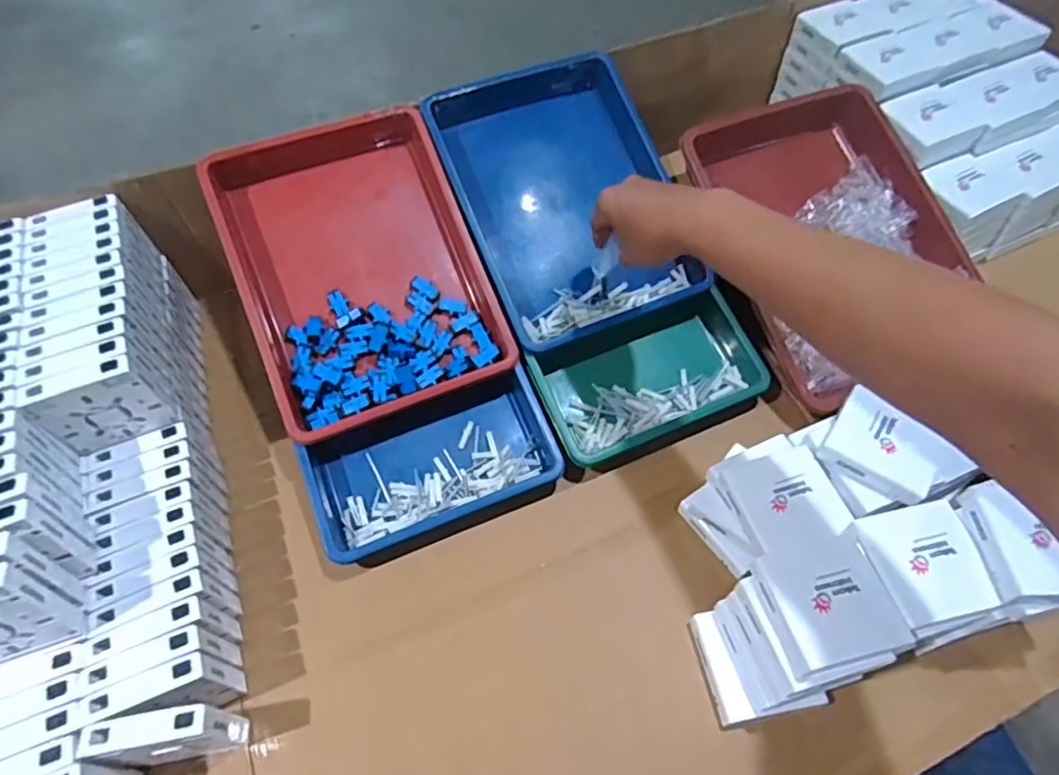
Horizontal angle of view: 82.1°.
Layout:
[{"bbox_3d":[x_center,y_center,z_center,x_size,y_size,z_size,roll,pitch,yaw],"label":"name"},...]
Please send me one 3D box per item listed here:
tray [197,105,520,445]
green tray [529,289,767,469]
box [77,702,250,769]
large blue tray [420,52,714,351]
[{"bbox_3d":[-0.179,-0.127,0.642,0.238,0.056,0.320,-21,83,-13],"label":"tray"},{"bbox_3d":[0.123,-0.017,0.657,0.236,0.051,0.149,-23,59,-14],"label":"green tray"},{"bbox_3d":[-0.272,0.268,0.466,0.093,0.086,0.026,-10,56,-6],"label":"box"},{"bbox_3d":[0.038,-0.218,0.684,0.232,0.069,0.319,-23,80,-8],"label":"large blue tray"}]

